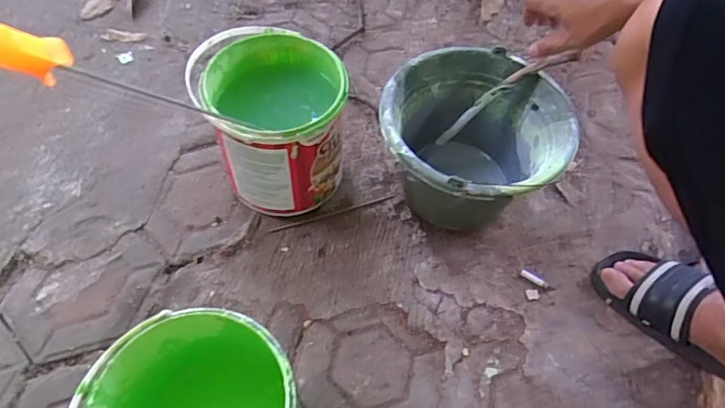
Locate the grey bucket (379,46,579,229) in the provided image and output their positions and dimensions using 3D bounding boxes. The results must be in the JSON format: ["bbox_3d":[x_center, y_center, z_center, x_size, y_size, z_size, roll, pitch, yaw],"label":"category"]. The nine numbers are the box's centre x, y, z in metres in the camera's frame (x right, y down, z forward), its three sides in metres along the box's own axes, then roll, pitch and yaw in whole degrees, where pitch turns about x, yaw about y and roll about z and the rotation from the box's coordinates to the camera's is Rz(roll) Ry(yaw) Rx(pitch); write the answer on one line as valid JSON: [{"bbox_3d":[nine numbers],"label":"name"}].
[{"bbox_3d":[0.144,-0.067,0.702,0.229,0.173,0.232,1,58,-1],"label":"grey bucket"}]

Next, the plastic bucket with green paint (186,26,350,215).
[{"bbox_3d":[-0.114,-0.111,0.713,0.177,0.199,0.190,1,58,-1],"label":"plastic bucket with green paint"}]

